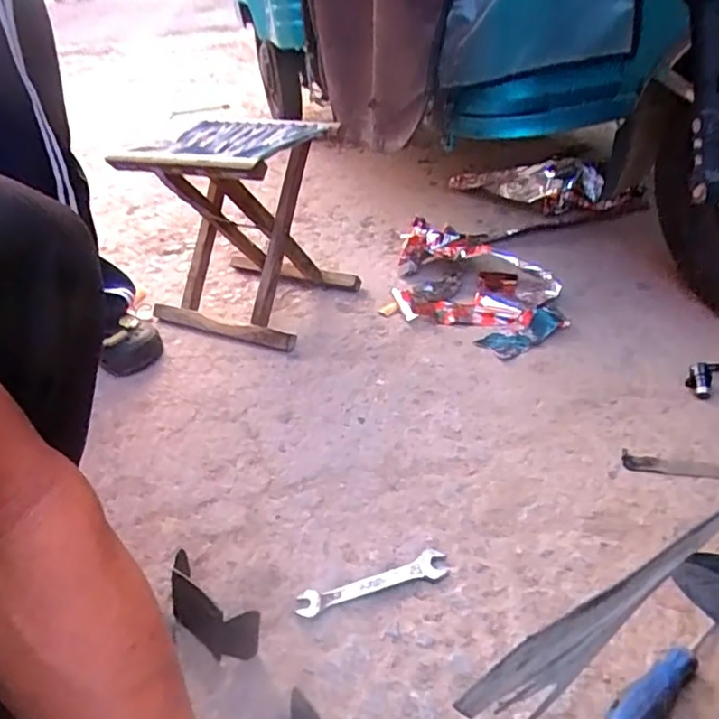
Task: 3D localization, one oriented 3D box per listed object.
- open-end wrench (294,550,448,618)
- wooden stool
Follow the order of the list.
[{"bbox_3d":[0.012,0.222,0.589,0.152,0.010,0.032,-13,34,-10],"label":"open-end wrench"},{"bbox_3d":[-0.202,-0.223,1.022,0.291,0.303,0.236,12,38,25],"label":"wooden stool"}]

